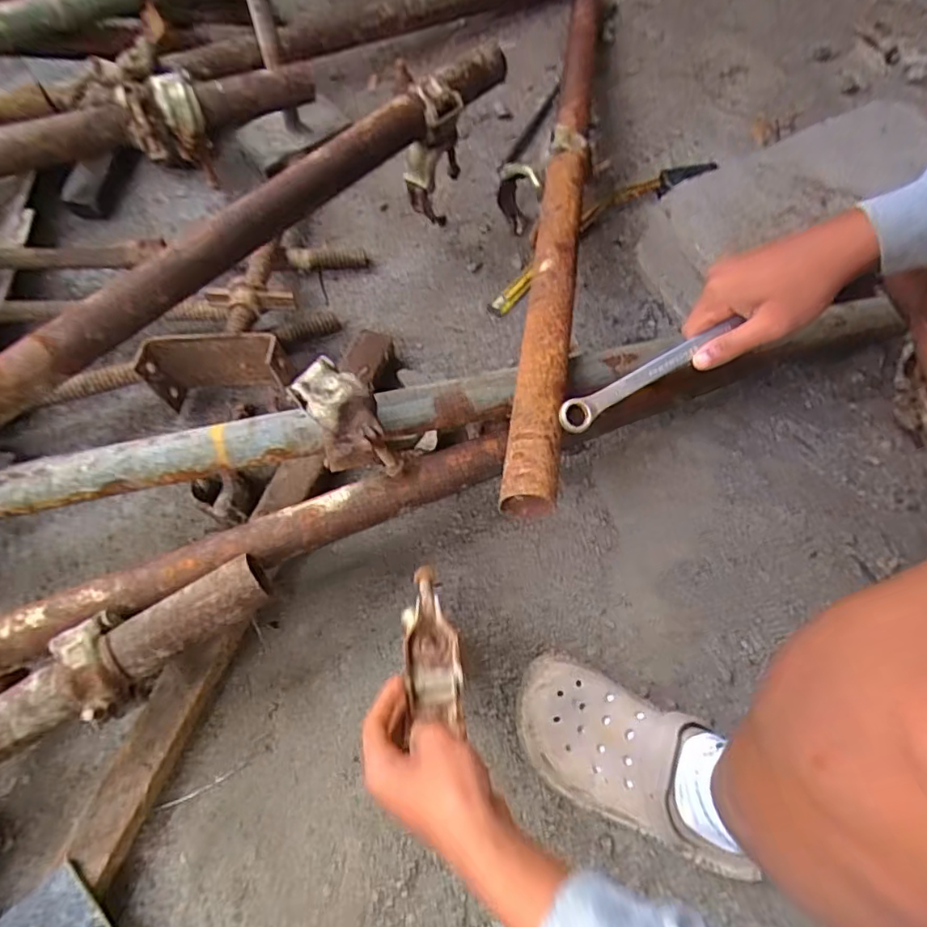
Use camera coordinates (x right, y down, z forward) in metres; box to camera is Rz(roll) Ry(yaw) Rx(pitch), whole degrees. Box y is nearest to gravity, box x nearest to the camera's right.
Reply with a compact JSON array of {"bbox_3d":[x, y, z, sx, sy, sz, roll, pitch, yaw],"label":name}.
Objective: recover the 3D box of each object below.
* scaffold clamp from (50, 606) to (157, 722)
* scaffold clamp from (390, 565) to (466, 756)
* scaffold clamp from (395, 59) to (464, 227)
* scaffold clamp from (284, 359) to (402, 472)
[{"bbox_3d":[-0.297,0.169,0.481,0.053,0.061,0.085,-35,71,-14],"label":"scaffold clamp"},{"bbox_3d":[-0.028,0.162,0.508,0.051,0.043,0.149,-7,44,-3],"label":"scaffold clamp"},{"bbox_3d":[-0.051,-0.405,0.734,0.076,0.161,0.080,22,69,9],"label":"scaffold clamp"},{"bbox_3d":[-0.106,-0.034,0.533,0.061,0.124,0.058,-33,42,-13],"label":"scaffold clamp"}]

